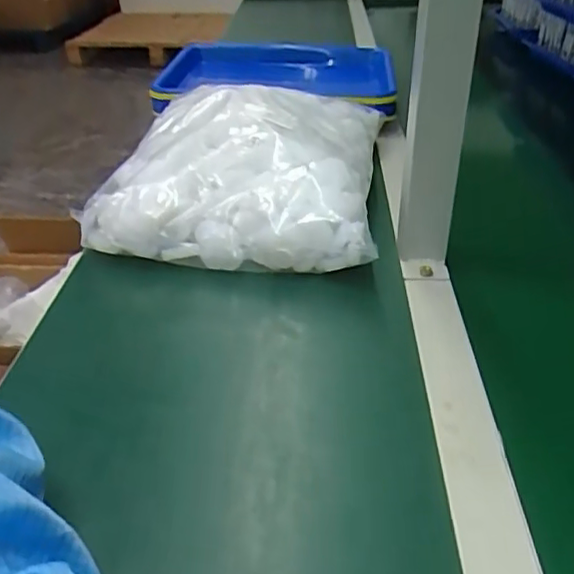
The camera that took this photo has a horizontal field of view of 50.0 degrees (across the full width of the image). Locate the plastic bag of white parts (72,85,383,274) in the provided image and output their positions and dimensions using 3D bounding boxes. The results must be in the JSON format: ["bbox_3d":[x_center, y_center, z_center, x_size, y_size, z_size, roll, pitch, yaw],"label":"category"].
[{"bbox_3d":[-0.044,-0.129,0.652,0.267,0.112,0.305,3,34,6],"label":"plastic bag of white parts"}]

